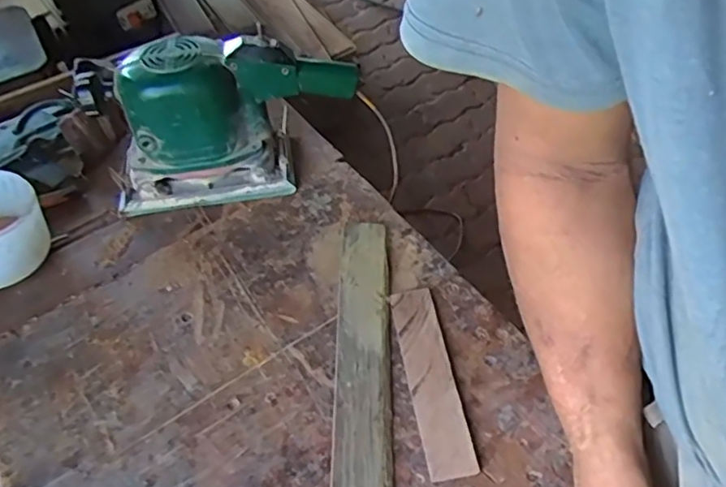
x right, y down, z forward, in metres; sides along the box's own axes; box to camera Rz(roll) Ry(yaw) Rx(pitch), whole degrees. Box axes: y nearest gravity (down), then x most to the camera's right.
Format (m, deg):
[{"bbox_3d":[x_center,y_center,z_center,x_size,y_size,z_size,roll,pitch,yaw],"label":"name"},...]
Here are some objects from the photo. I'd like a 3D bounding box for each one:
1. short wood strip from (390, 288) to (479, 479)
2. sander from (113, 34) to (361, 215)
[{"bbox_3d":[0.063,0.124,0.576,0.043,0.009,0.190,-10,52,-3],"label":"short wood strip"},{"bbox_3d":[-0.152,-0.150,0.705,0.290,0.169,0.113,-8,52,-2],"label":"sander"}]

